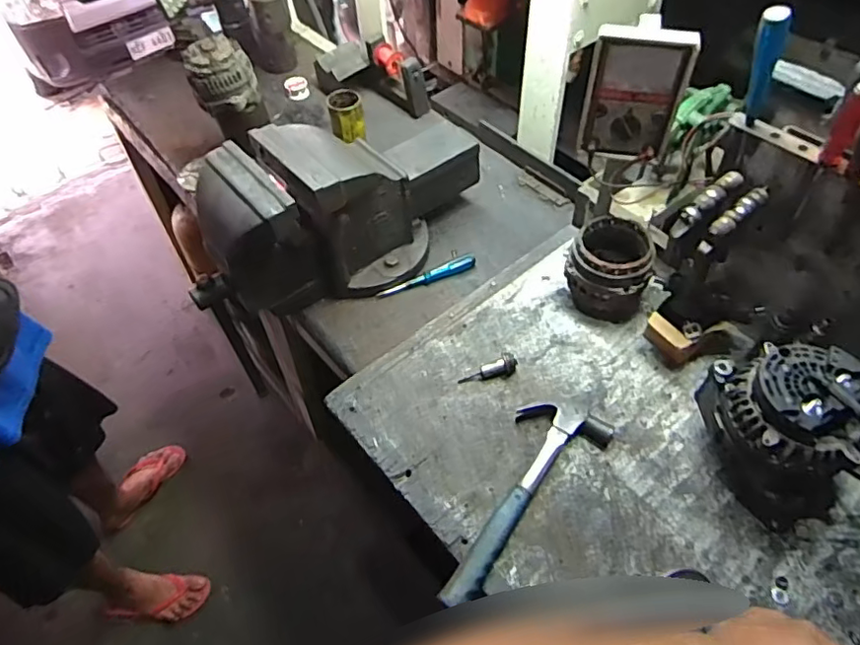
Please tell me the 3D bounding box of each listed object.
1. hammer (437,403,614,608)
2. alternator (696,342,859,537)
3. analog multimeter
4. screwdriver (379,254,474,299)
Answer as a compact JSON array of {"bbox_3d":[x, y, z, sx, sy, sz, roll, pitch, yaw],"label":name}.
[{"bbox_3d":[0.116,0.231,0.765,0.120,0.029,0.326,31,61,23],"label":"hammer"},{"bbox_3d":[0.451,0.135,0.711,0.151,0.196,0.184,-12,54,-7],"label":"alternator"},{"bbox_3d":[0.281,-0.313,0.777,0.122,0.177,0.046,11,55,11],"label":"analog multimeter"},{"bbox_3d":[-0.003,-0.085,1.066,0.198,0.019,0.025,-23,56,-14],"label":"screwdriver"}]

